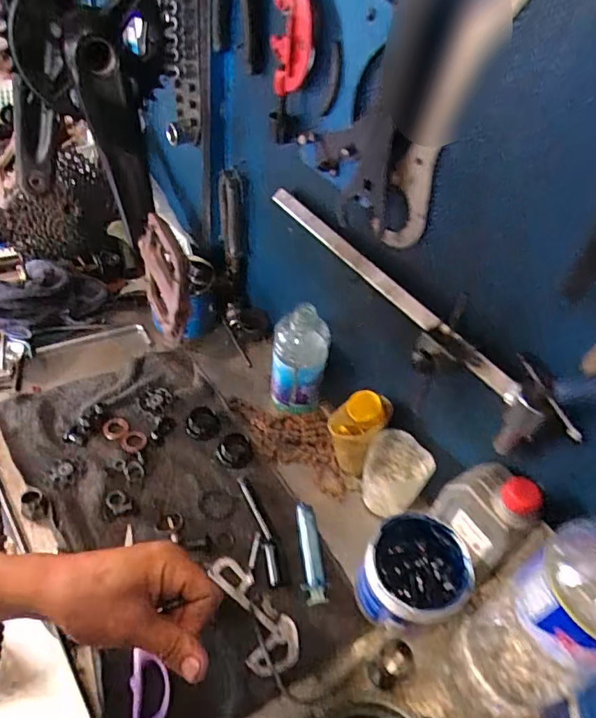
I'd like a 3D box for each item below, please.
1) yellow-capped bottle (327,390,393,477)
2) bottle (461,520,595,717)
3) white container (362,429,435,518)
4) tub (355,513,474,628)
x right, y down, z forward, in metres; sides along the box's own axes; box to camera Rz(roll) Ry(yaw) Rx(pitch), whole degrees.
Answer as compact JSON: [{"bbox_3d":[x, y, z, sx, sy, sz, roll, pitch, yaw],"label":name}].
[{"bbox_3d":[0.071,0.096,0.658,0.066,0.108,0.064,4,45,-4],"label":"yellow-capped bottle"},{"bbox_3d":[0.210,0.213,0.426,0.090,0.290,0.091,-24,52,-28],"label":"bottle"},{"bbox_3d":[0.114,0.142,0.631,0.074,0.096,0.059,27,48,19],"label":"white container"},{"bbox_3d":[0.120,0.228,0.549,0.096,0.085,0.099,4,45,-4],"label":"tub"}]

